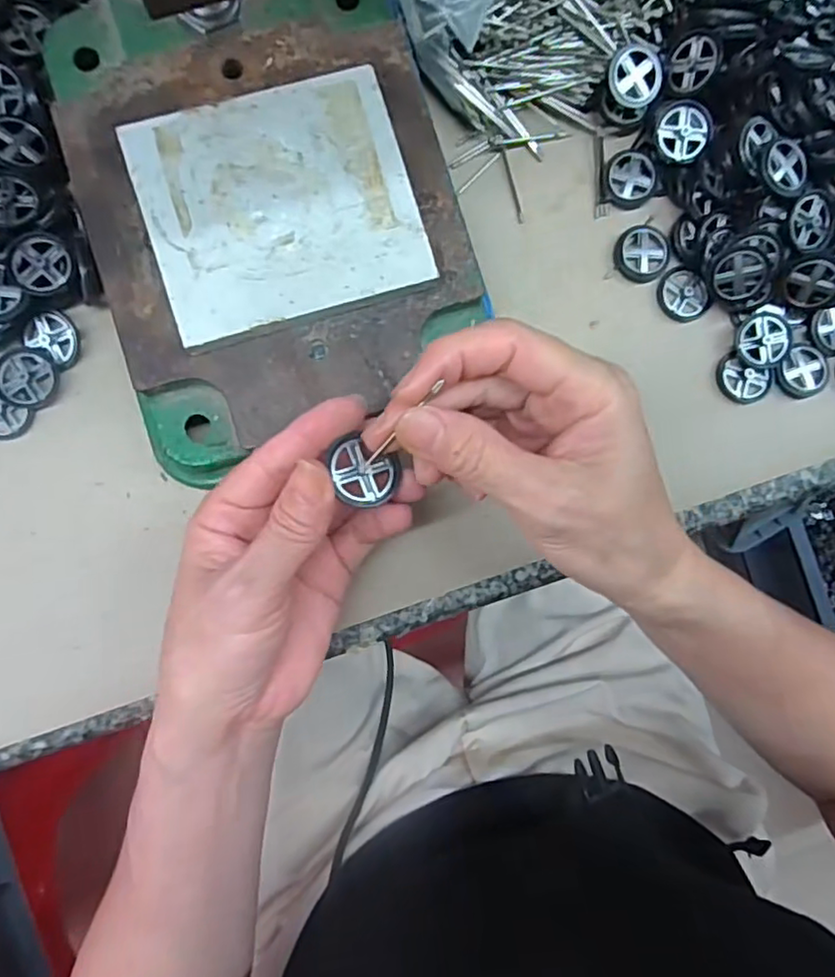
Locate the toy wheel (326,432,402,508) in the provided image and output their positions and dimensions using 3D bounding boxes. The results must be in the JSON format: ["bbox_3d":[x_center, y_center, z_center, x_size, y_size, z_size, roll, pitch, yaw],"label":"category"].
[{"bbox_3d":[-0.020,-0.006,0.227,0.027,0.008,0.023,29,86,-3],"label":"toy wheel"}]

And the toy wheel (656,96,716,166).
[{"bbox_3d":[0.129,-0.173,0.302,0.027,0.008,0.027,1,98,4],"label":"toy wheel"}]

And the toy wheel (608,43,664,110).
[{"bbox_3d":[0.106,-0.200,0.304,0.027,0.010,0.027,0,88,-4],"label":"toy wheel"}]

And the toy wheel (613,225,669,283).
[{"bbox_3d":[0.113,-0.119,0.314,0.026,0.005,0.027,0,88,-4],"label":"toy wheel"}]

